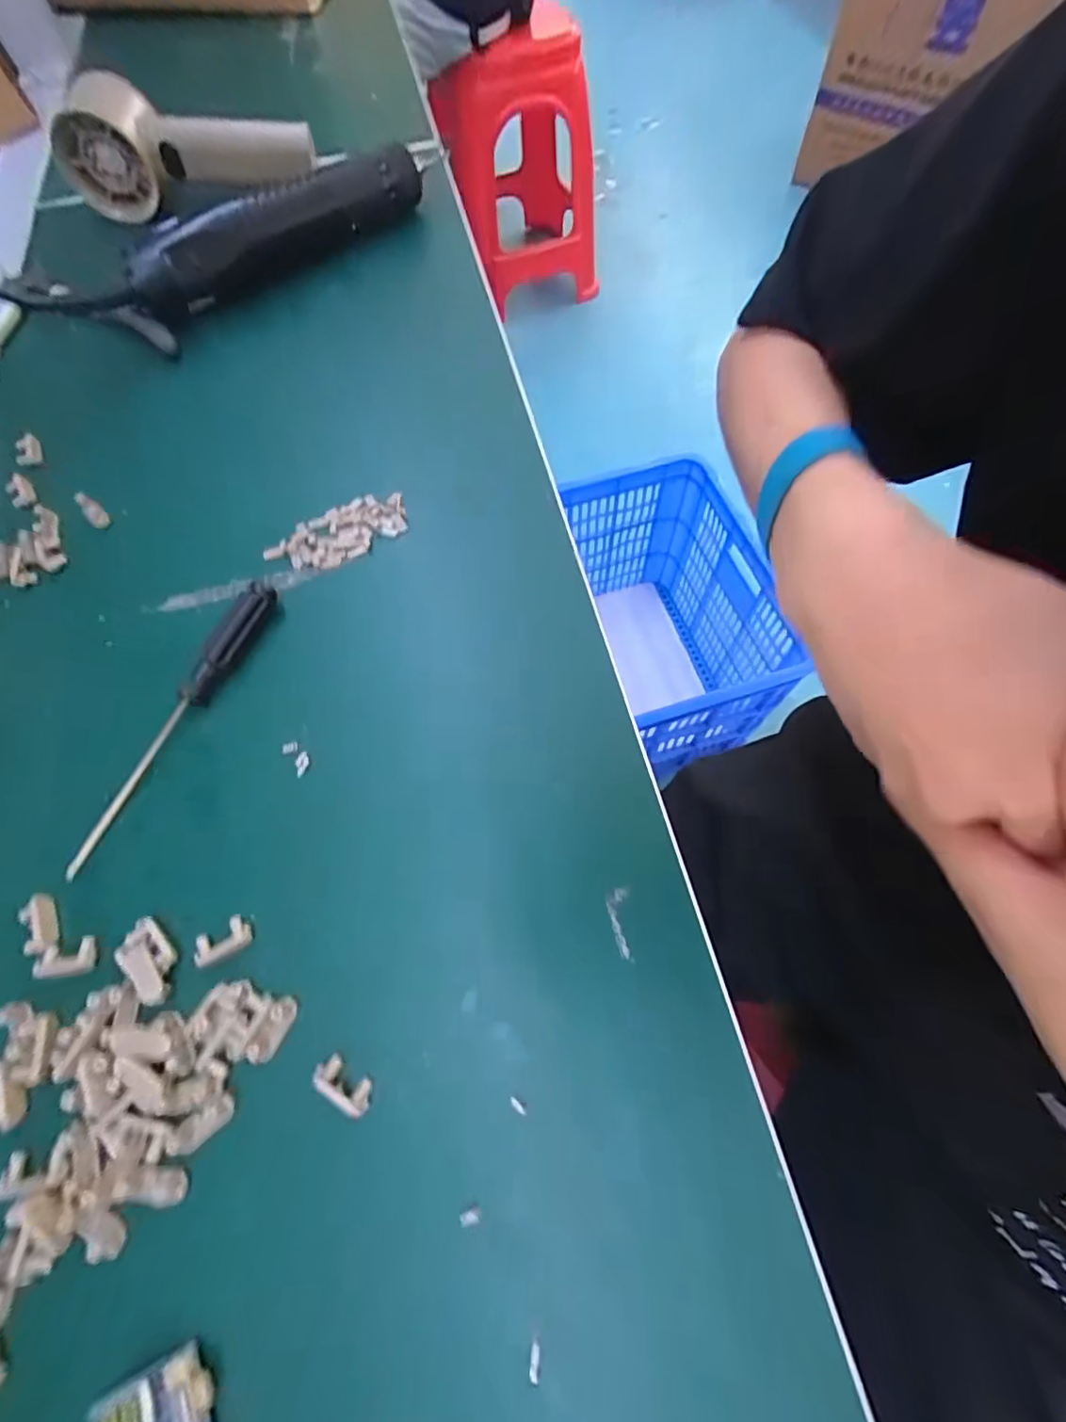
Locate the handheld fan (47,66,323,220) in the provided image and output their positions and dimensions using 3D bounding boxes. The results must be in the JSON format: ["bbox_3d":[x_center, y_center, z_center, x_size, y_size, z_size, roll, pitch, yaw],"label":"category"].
[{"bbox_3d":[-0.232,-0.383,0.368,0.158,0.051,0.052,-2,65,1],"label":"handheld fan"}]

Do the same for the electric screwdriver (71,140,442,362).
[{"bbox_3d":[-0.158,-0.304,0.339,0.037,0.037,0.244,40,72,18],"label":"electric screwdriver"}]

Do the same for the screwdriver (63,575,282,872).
[{"bbox_3d":[-0.143,0.002,0.224,0.015,0.014,0.131,17,67,9],"label":"screwdriver"}]

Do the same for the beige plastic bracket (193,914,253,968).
[{"bbox_3d":[-0.109,0.081,0.190,0.019,0.004,0.012,-32,68,-13],"label":"beige plastic bracket"}]

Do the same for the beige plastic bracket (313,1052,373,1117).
[{"bbox_3d":[-0.060,0.119,0.173,0.021,0.007,0.009,28,69,14],"label":"beige plastic bracket"}]

